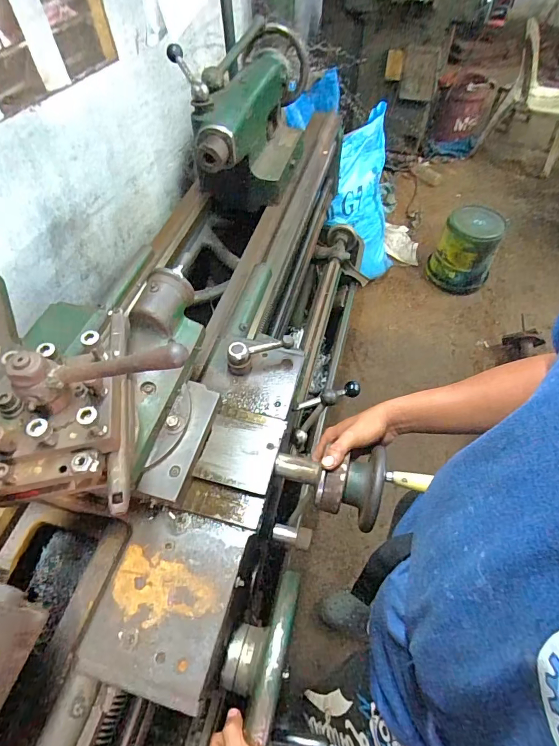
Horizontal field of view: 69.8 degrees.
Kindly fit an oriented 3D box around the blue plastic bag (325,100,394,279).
[{"bbox_3d":[0.379,-0.694,1.759,0.468,0.729,0.167,-39,63,-23],"label":"blue plastic bag"}]

